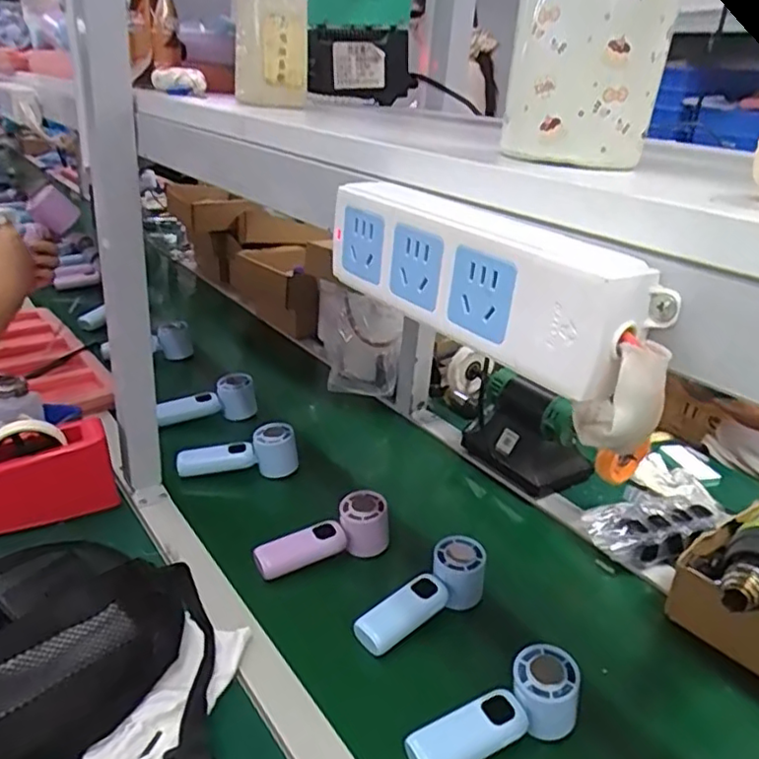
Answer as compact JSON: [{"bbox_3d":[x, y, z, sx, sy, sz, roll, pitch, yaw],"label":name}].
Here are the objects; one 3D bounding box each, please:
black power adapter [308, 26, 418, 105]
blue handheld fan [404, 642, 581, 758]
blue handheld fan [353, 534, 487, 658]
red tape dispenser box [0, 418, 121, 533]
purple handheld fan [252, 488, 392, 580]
[{"bbox_3d":[-0.025,-0.385,0.778,0.169,0.085,0.023,-17,19,-36],"label":"black power adapter"},{"bbox_3d":[0.097,0.285,0.530,0.157,0.057,0.052,-20,32,-17],"label":"blue handheld fan"},{"bbox_3d":[0.045,0.226,0.651,0.158,0.055,0.054,-27,38,-28],"label":"blue handheld fan"},{"bbox_3d":[-0.418,0.112,0.730,0.204,0.100,0.068,-10,29,-31],"label":"red tape dispenser box"},{"bbox_3d":[-0.063,0.183,0.722,0.156,0.059,0.048,-20,32,-18],"label":"purple handheld fan"}]

